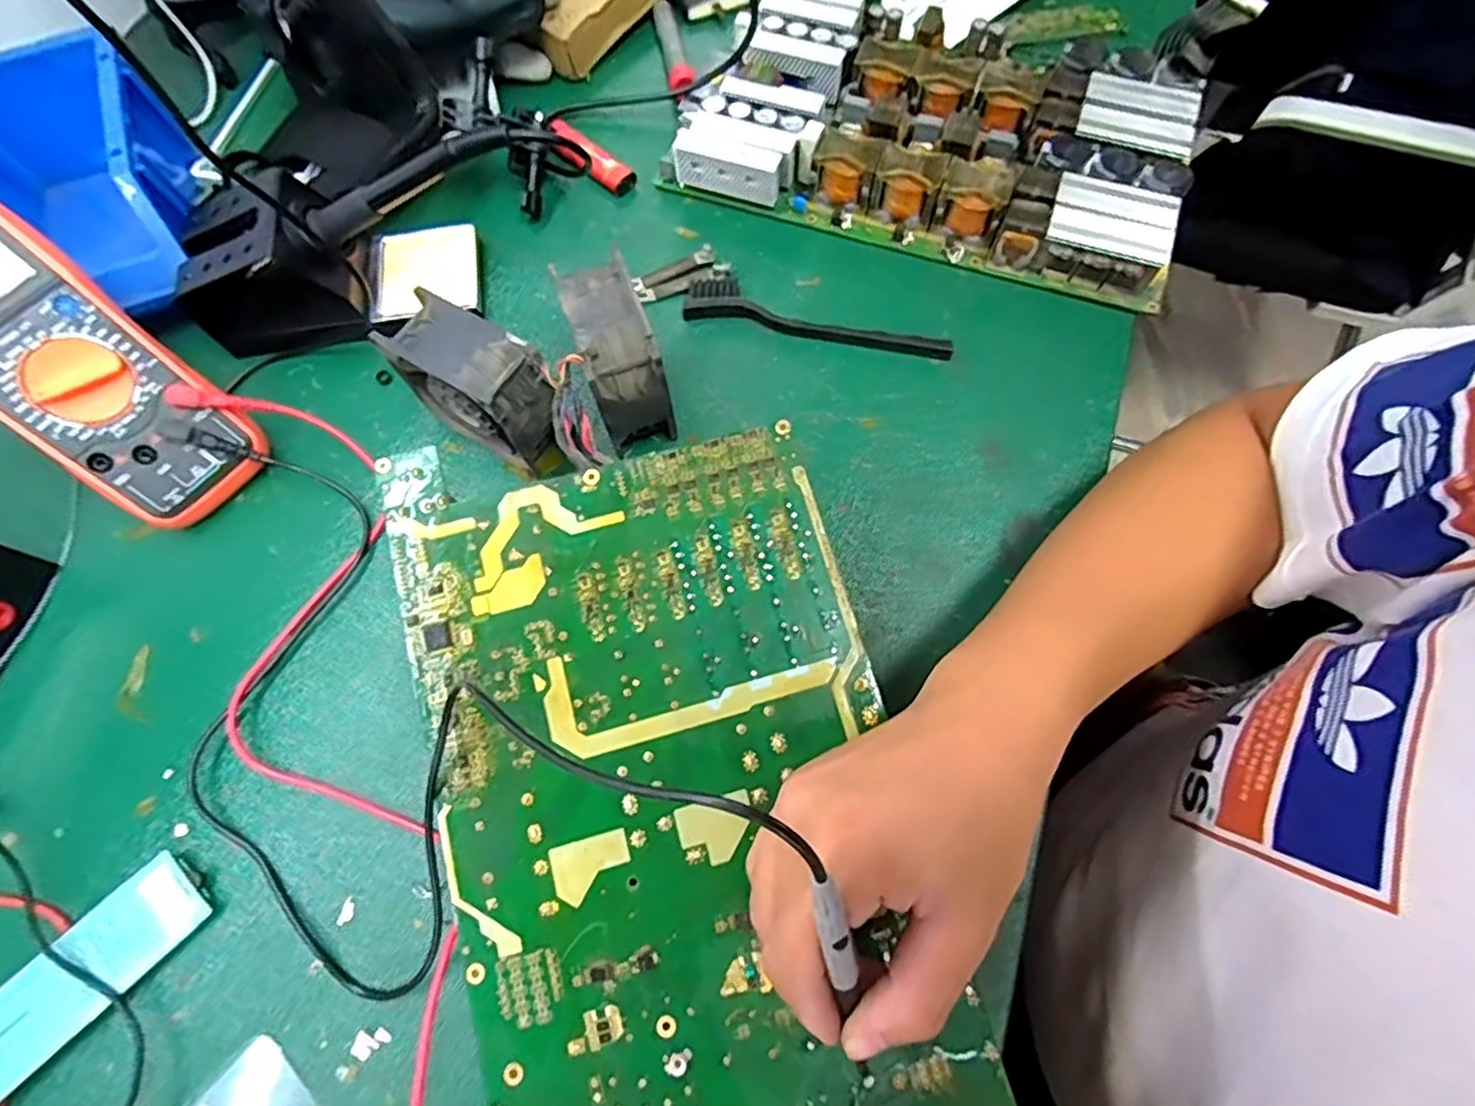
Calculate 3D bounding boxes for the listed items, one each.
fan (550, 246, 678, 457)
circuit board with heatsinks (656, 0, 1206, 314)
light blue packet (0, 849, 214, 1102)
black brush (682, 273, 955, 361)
[{"bbox_3d":[-0.065,-0.104,0.369,0.037,0.080,0.073,-20,72,-7],"label":"fan"},{"bbox_3d":[0.140,-0.303,0.458,0.326,0.040,0.212,19,72,7],"label":"circuit board with heatsinks"},{"bbox_3d":[-0.309,0.202,0.298,0.041,0.014,0.139,42,76,13],"label":"light blue packet"},{"bbox_3d":[0.051,-0.152,0.422,0.166,0.012,0.036,12,71,4],"label":"black brush"}]

